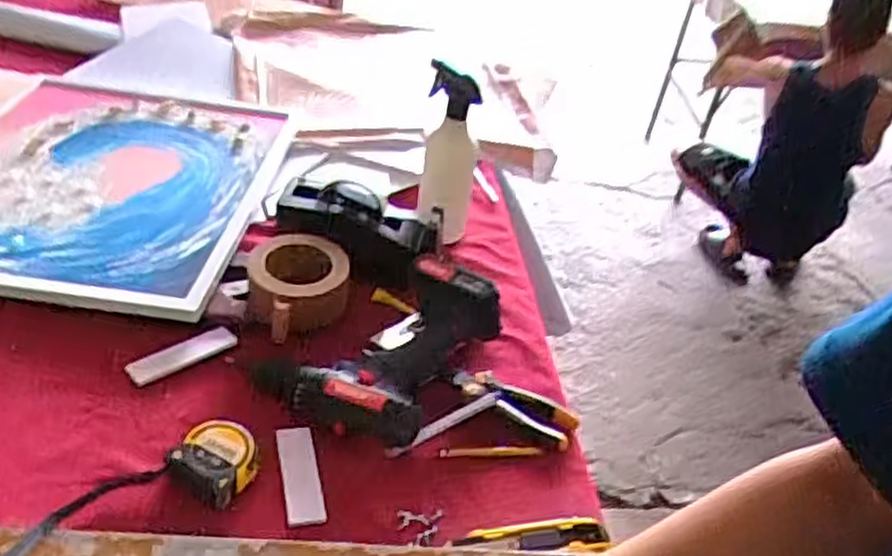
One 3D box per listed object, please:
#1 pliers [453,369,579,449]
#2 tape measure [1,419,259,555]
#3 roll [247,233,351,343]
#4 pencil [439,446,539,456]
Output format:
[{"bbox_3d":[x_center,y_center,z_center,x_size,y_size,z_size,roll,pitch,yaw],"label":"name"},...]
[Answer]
[{"bbox_3d":[0.073,0.133,0.825,0.130,0.026,0.053,23,39,15],"label":"pliers"},{"bbox_3d":[-0.265,0.183,0.657,0.223,0.039,0.069,-19,47,-33],"label":"tape measure"},{"bbox_3d":[-0.165,0.019,0.873,0.109,0.080,0.127,2,39,-12],"label":"roll"},{"bbox_3d":[0.046,0.173,0.782,0.103,0.004,0.009,1,65,-12],"label":"pencil"}]

